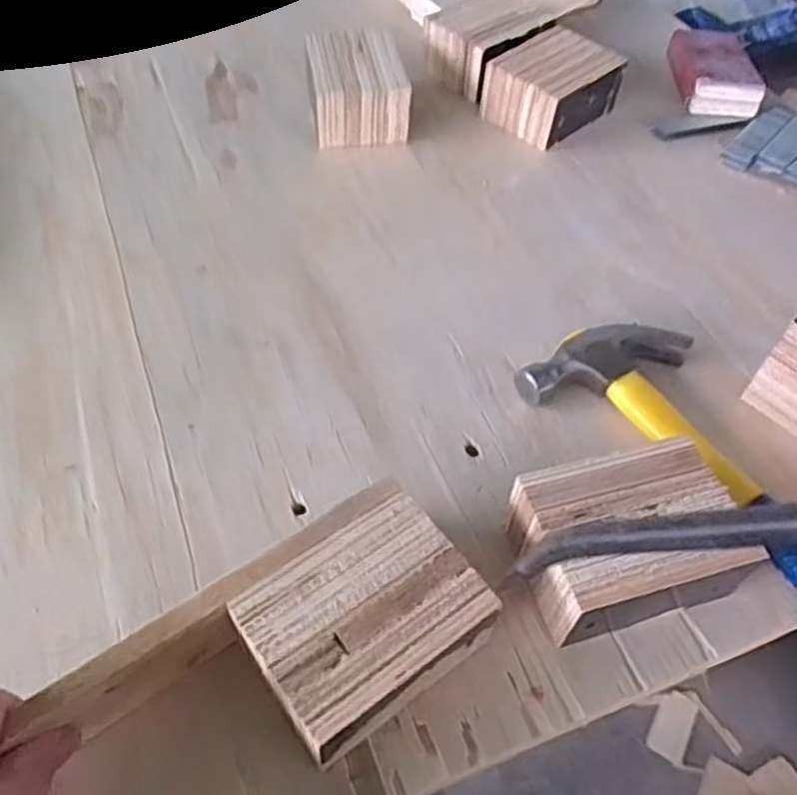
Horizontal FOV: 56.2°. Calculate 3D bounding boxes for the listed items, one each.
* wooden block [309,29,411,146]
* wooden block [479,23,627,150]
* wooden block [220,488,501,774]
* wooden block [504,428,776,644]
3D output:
[{"bbox_3d":[-0.042,-0.320,0.767,0.095,0.063,0.122,-6,52,-7],"label":"wooden block"},{"bbox_3d":[0.161,-0.328,0.784,0.121,0.058,0.102,-37,62,-27],"label":"wooden block"},{"bbox_3d":[-0.019,0.132,0.420,0.122,0.067,0.094,-29,59,-24],"label":"wooden block"},{"bbox_3d":[0.141,0.089,0.460,0.123,0.063,0.090,-15,54,-14],"label":"wooden block"}]

